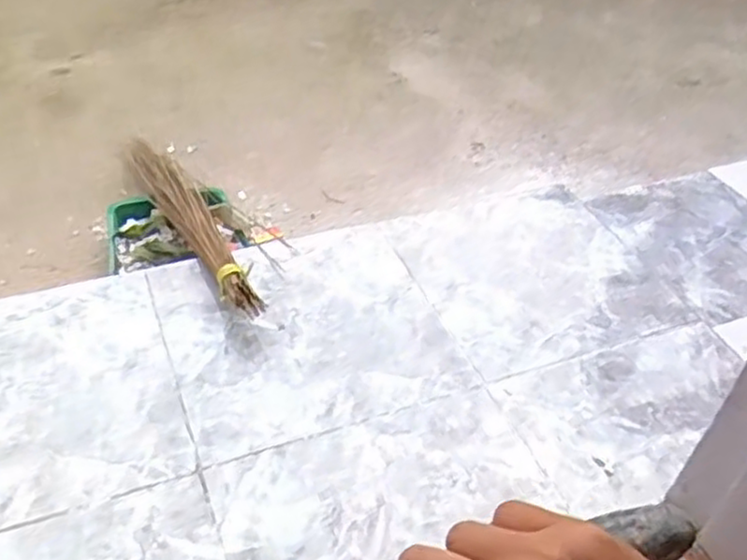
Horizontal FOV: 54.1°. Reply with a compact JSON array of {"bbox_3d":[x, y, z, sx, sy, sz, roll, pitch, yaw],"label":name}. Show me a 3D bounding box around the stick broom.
[{"bbox_3d":[-0.355,-0.146,1.358,0.096,0.056,0.769,-18,36,-22],"label":"stick broom"}]

